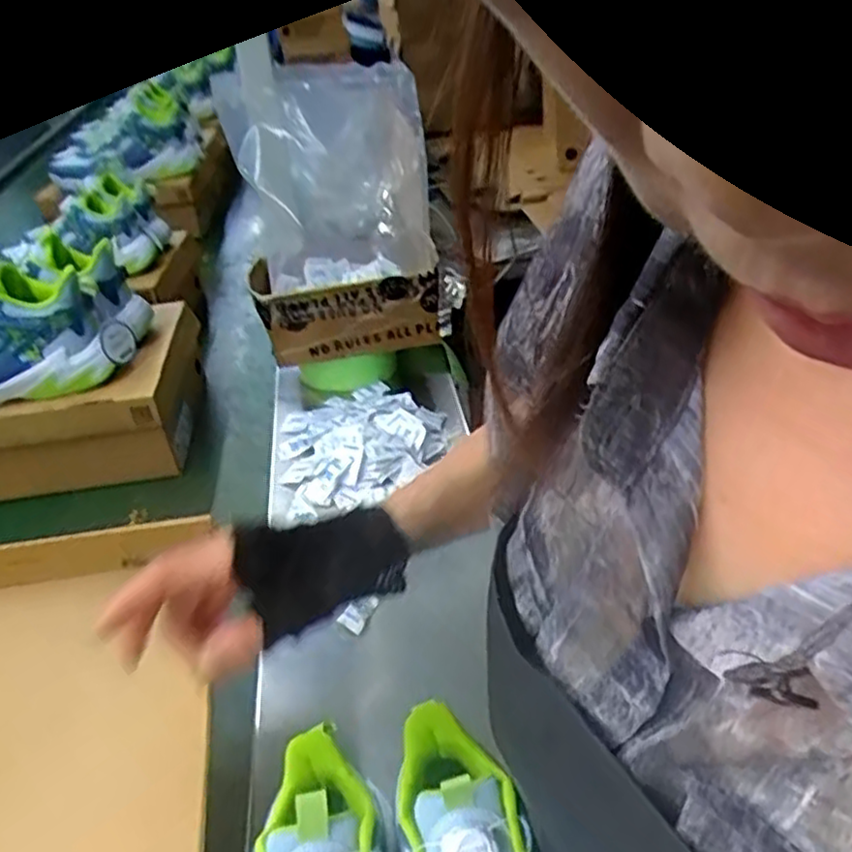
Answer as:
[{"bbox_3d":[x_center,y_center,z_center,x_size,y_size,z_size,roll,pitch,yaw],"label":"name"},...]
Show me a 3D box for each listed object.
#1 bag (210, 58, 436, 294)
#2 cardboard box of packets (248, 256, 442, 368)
[{"bbox_3d":[-0.120,-0.321,0.931,0.246,0.244,0.150,-9,35,-1],"label":"bag"},{"bbox_3d":[-0.106,-0.161,0.957,0.225,0.095,0.129,-12,36,-7],"label":"cardboard box of packets"}]

